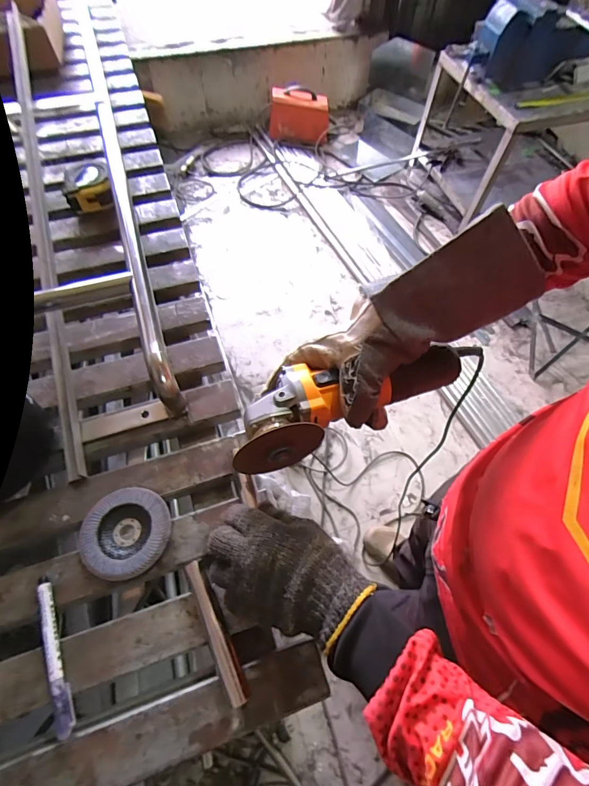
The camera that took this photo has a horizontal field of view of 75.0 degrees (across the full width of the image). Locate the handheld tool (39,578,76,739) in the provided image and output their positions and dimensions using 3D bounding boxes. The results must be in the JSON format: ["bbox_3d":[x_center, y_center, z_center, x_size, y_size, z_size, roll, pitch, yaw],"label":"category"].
[{"bbox_3d":[-0.221,0.237,0.354,0.014,0.010,0.132,-21,65,-13],"label":"handheld tool"}]

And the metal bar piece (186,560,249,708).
[{"bbox_3d":[-0.073,0.218,0.356,0.014,0.009,0.122,-25,62,-15],"label":"metal bar piece"}]

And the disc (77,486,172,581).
[{"bbox_3d":[-0.179,0.147,0.408,0.089,0.012,0.090,1,62,-2],"label":"disc"}]

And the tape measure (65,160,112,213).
[{"bbox_3d":[-0.339,-0.345,0.635,0.073,0.040,0.088,-12,63,-9],"label":"tape measure"}]

